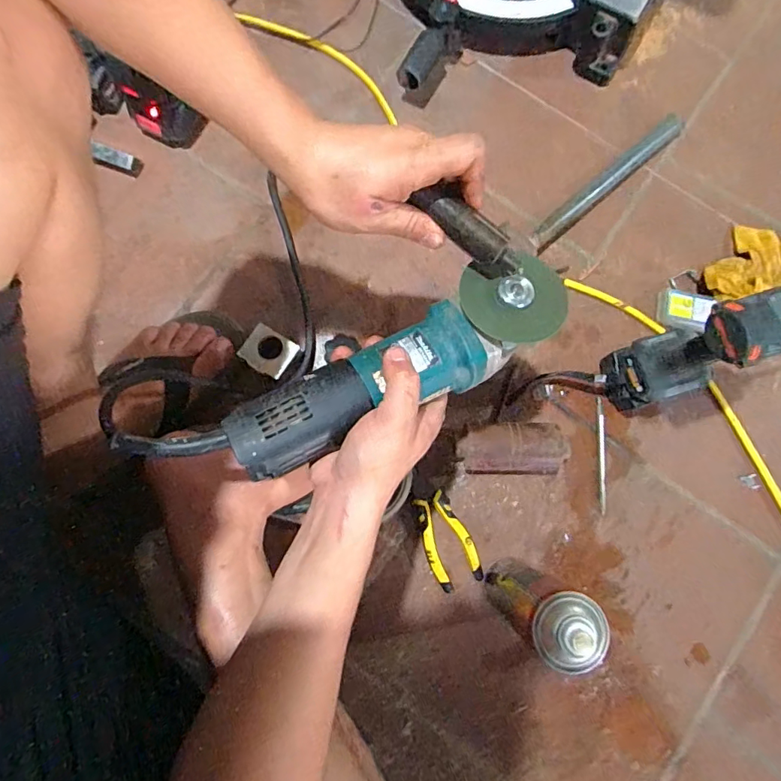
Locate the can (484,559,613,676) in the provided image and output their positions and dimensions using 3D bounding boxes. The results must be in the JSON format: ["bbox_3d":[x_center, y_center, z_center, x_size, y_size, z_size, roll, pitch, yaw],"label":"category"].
[{"bbox_3d":[0.146,0.215,0.491,0.056,0.223,0.062,34,80,5],"label":"can"}]

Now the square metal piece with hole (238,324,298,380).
[{"bbox_3d":[-0.149,-0.047,0.599,0.060,0.005,0.050,30,88,2],"label":"square metal piece with hole"}]

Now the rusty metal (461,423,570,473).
[{"bbox_3d":[0.149,0.069,0.600,0.136,0.062,0.062,0,79,-1],"label":"rusty metal"}]

